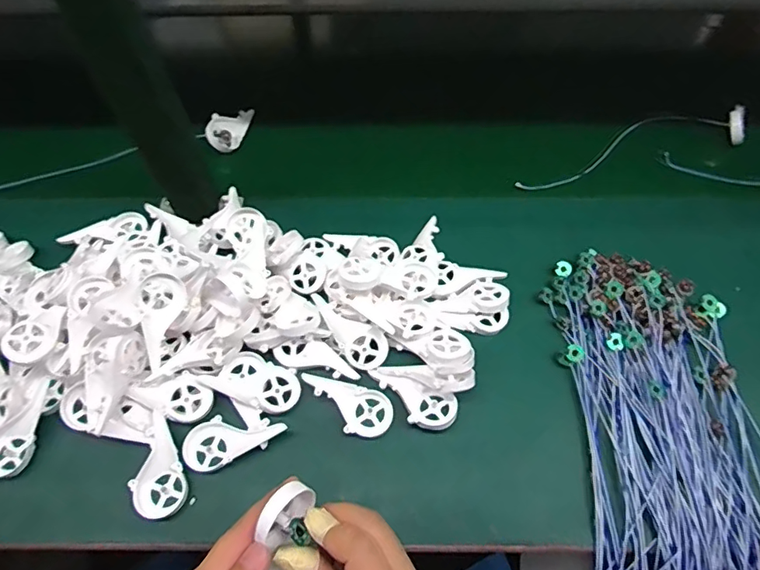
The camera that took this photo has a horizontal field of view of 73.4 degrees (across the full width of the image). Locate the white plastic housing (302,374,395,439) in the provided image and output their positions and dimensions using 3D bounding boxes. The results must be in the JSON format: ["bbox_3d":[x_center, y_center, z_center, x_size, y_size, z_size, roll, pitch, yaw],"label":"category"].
[{"bbox_3d":[-0.033,0.118,0.491,0.090,0.009,0.047,11,61,7],"label":"white plastic housing"}]

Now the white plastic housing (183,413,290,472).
[{"bbox_3d":[-0.140,0.141,0.481,0.091,0.013,0.044,-26,63,-13],"label":"white plastic housing"}]

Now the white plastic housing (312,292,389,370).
[{"bbox_3d":[-0.033,0.046,0.517,0.095,0.013,0.041,42,70,3],"label":"white plastic housing"}]

